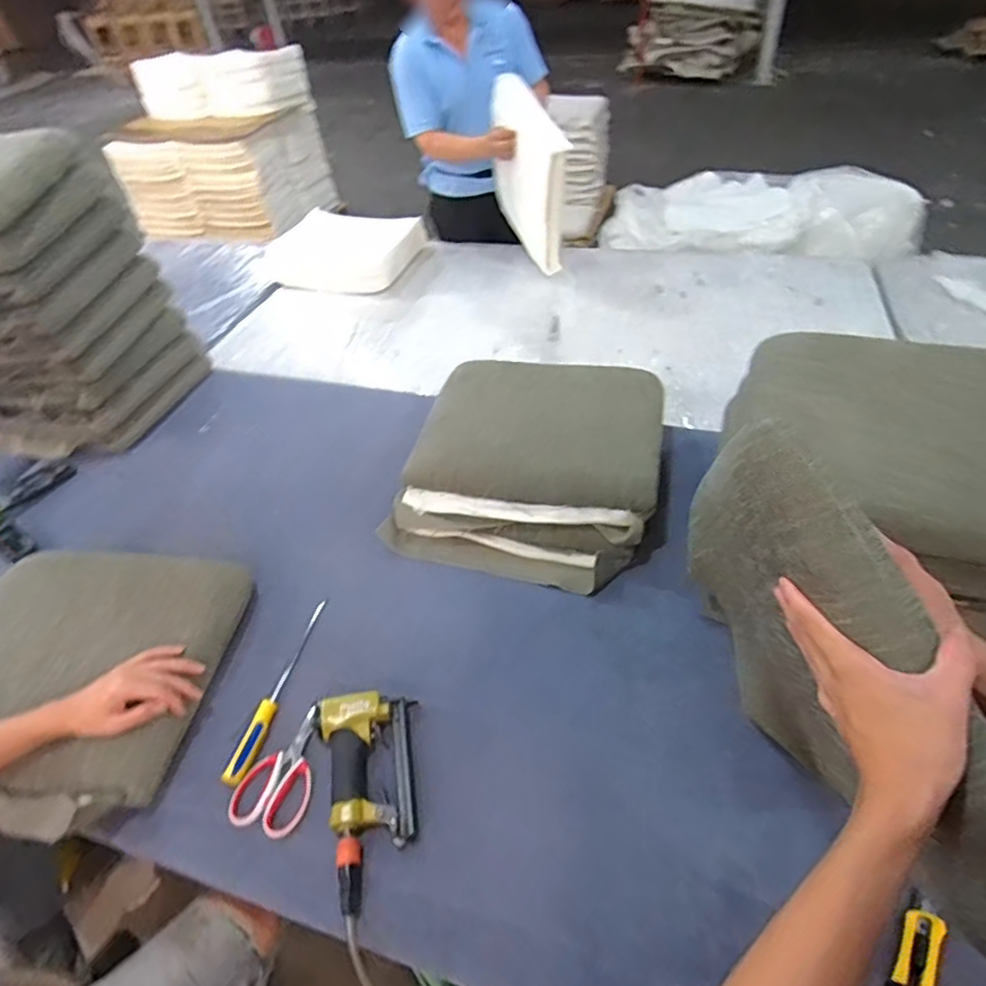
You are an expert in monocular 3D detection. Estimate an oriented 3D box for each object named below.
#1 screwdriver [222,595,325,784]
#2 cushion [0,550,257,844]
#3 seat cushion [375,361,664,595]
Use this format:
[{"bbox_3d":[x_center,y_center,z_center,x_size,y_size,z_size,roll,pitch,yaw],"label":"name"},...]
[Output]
[{"bbox_3d":[-0.314,0.283,0.889,0.033,0.031,0.294,7,47,13],"label":"screwdriver"},{"bbox_3d":[-0.649,0.273,0.915,0.452,0.073,0.430,1,46,7],"label":"cushion"},{"bbox_3d":[0.085,-0.073,1.120,0.451,0.171,0.465,13,48,17],"label":"seat cushion"}]

